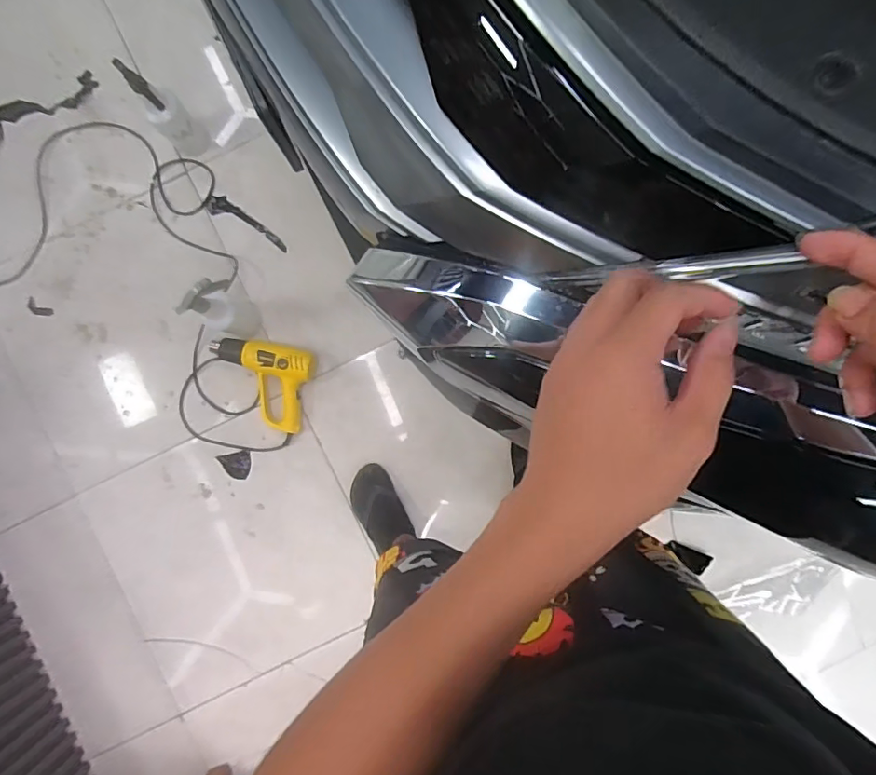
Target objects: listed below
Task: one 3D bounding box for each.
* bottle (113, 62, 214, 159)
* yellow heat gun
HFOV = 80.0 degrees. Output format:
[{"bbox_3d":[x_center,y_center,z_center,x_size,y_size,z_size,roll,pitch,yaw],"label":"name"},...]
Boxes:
[{"bbox_3d":[-0.600,-0.608,1.161,0.095,0.285,0.083,45,91,1],"label":"bottle"},{"bbox_3d":[-0.448,-0.016,1.267,0.255,0.085,0.203,15,90,1],"label":"yellow heat gun"}]

